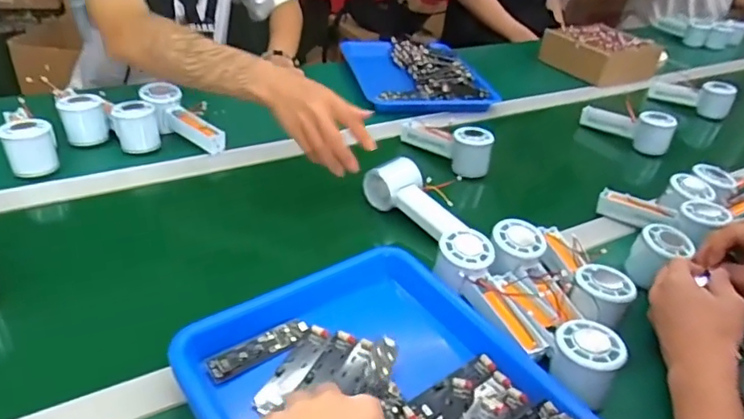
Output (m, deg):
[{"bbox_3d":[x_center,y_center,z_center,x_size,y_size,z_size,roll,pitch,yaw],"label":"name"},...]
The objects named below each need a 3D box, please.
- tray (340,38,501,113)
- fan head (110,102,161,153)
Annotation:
[{"bbox_3d":[0.080,-0.290,1.075,0.250,0.048,0.356,0,36,-10],"label":"tray"},{"bbox_3d":[-0.334,-0.117,0.751,0.059,0.058,0.047,-9,39,-21],"label":"fan head"}]

